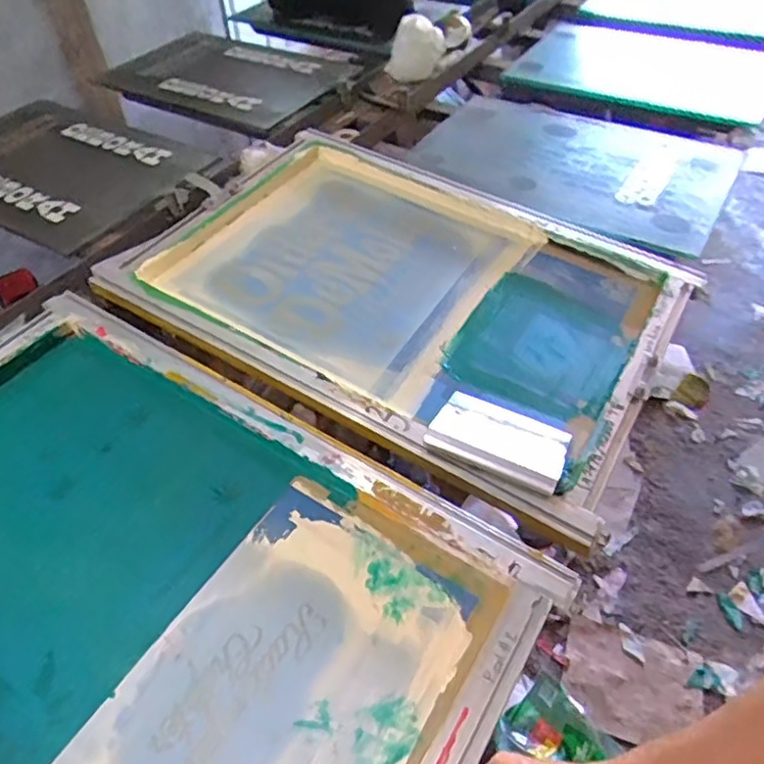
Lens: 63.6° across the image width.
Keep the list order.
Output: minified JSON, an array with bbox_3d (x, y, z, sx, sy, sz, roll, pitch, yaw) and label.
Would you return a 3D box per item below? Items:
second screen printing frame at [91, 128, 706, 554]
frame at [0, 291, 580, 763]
[{"bbox_3d":[0.037,-0.146,0.925,0.746,0.056,0.555,27,51,19],"label":"second screen printing frame"},{"bbox_3d":[-0.269,0.218,0.608,0.734,0.055,0.527,25,54,21],"label":"frame"}]

